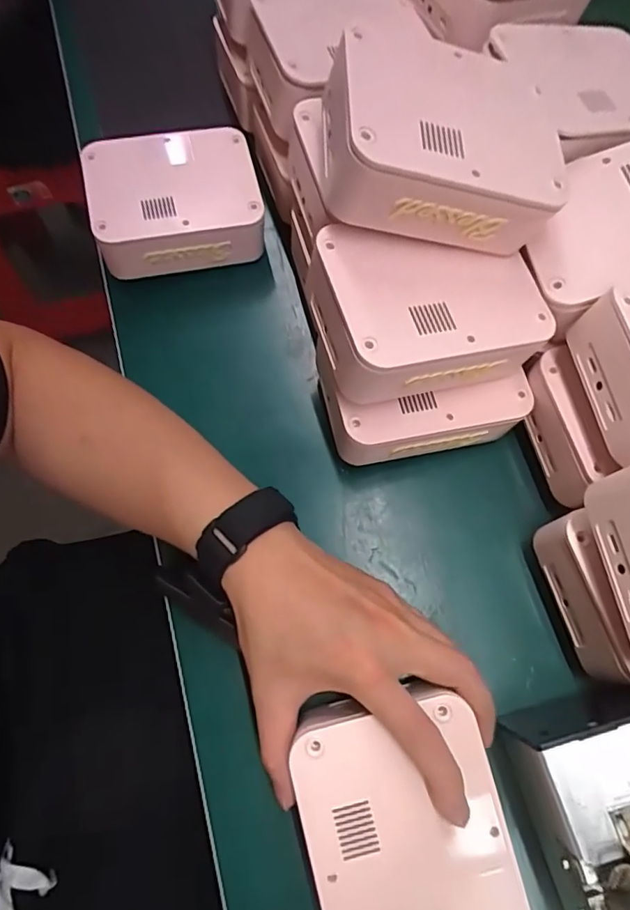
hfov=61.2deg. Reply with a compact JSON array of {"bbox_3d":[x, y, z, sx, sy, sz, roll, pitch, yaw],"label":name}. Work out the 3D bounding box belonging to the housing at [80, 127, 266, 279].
[{"bbox_3d":[-0.110,-0.204,0.430,0.130,0.046,0.102,-14,71,-5],"label":"housing"}]

